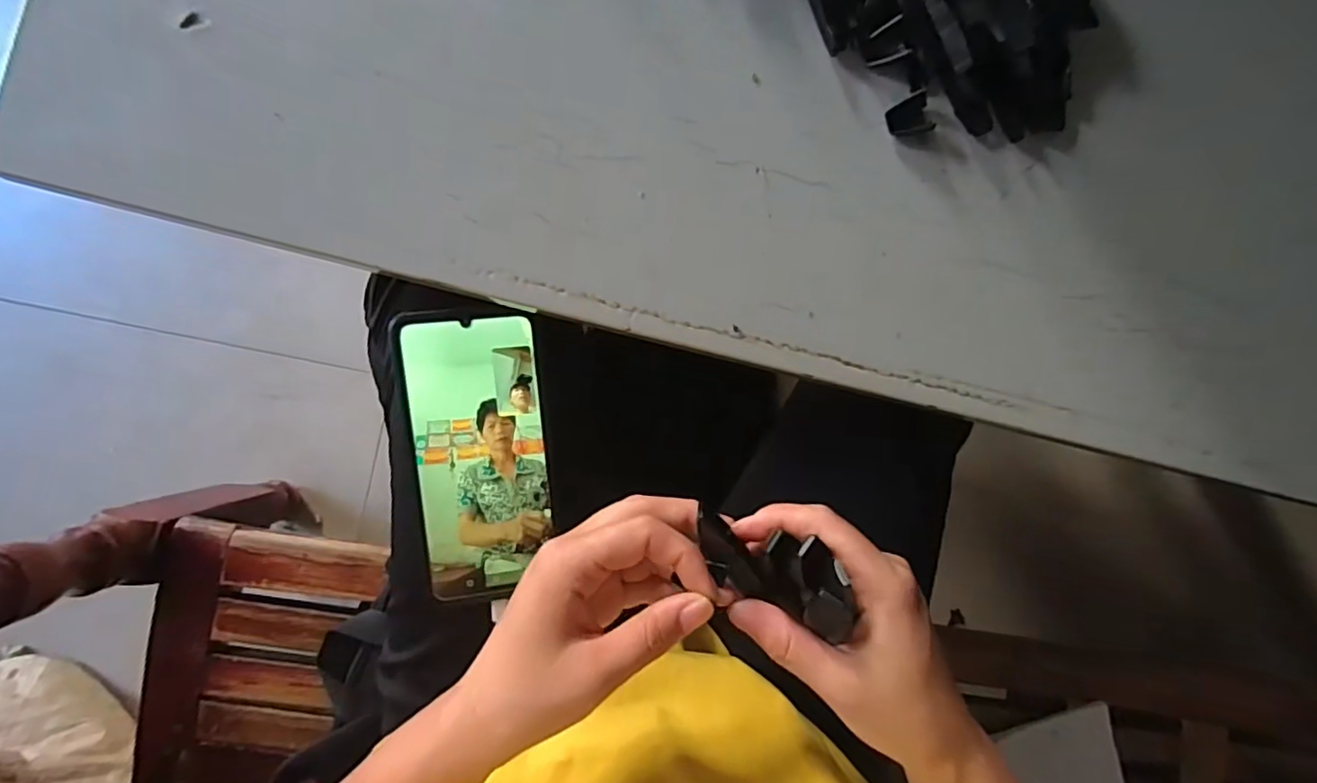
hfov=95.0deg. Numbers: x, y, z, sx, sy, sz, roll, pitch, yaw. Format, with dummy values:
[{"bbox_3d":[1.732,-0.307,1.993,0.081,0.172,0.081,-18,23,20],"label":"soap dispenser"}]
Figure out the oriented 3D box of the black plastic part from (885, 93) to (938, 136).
[{"bbox_3d":[0.129,-0.142,0.311,0.023,0.005,0.020,-10,90,-4],"label":"black plastic part"}]

